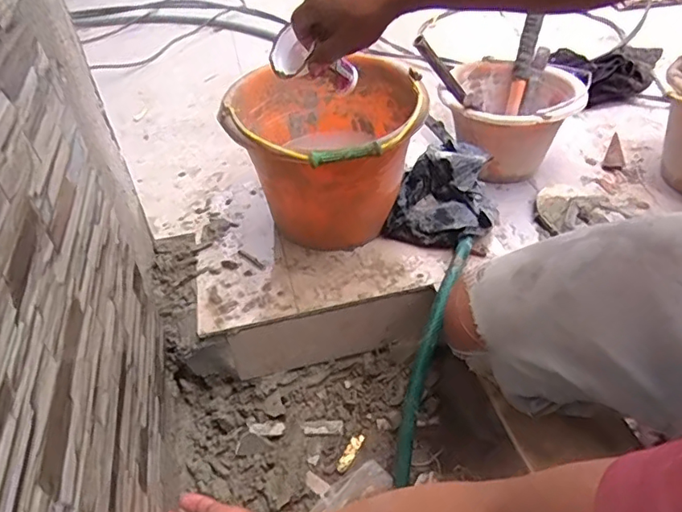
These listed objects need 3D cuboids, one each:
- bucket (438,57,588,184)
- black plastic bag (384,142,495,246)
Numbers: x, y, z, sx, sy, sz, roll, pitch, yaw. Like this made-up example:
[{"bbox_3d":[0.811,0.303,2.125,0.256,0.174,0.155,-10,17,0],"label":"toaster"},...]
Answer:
[{"bbox_3d":[0.321,-0.257,1.039,0.233,0.165,0.222,-3,42,2],"label":"bucket"},{"bbox_3d":[0.156,-0.093,0.794,0.147,0.087,0.169,11,44,17],"label":"black plastic bag"}]

